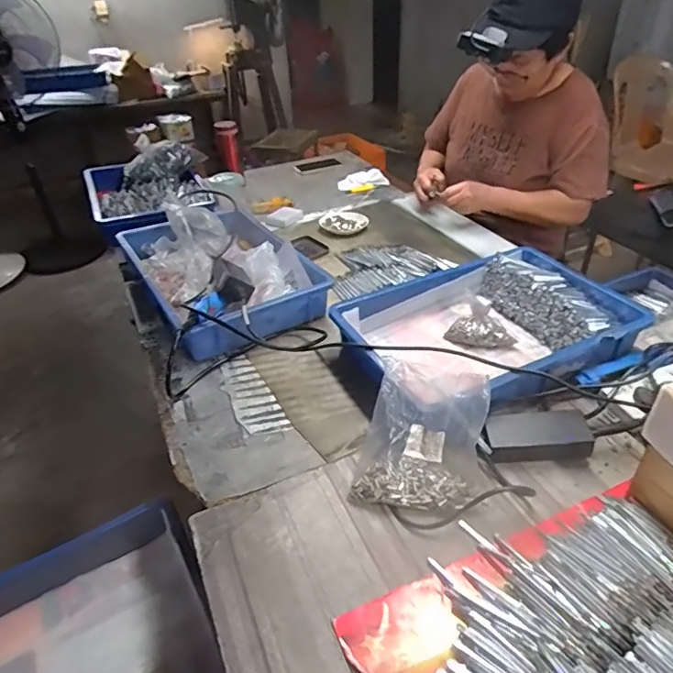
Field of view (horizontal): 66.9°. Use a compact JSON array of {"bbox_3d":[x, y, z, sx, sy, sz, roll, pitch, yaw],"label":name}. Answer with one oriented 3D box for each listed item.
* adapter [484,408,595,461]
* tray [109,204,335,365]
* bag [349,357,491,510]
[{"bbox_3d":[0.259,0.132,0.667,0.137,0.037,0.064,-2,36,1],"label":"adapter"},{"bbox_3d":[-0.211,-0.133,0.962,0.278,0.133,0.415,-21,40,-22],"label":"tray"},{"bbox_3d":[0.104,0.121,0.630,0.155,0.117,0.140,3,37,9],"label":"bag"}]

